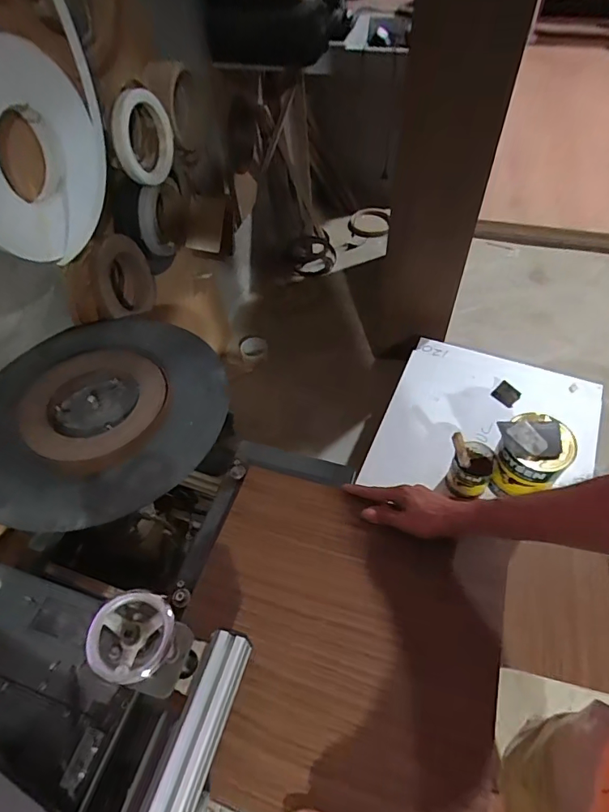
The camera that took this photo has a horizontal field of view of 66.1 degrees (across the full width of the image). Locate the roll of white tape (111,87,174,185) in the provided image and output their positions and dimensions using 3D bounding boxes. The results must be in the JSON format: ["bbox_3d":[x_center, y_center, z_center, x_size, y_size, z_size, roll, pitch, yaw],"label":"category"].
[{"bbox_3d":[-0.364,-0.610,1.069,0.048,0.180,0.184,12,55,12],"label":"roll of white tape"}]

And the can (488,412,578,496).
[{"bbox_3d":[0.571,0.136,1.202,0.167,0.208,0.152,-2,53,3],"label":"can"}]

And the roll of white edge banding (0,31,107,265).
[{"bbox_3d":[-0.496,-0.442,0.824,0.065,0.347,0.323,17,14,22],"label":"roll of white edge banding"}]

